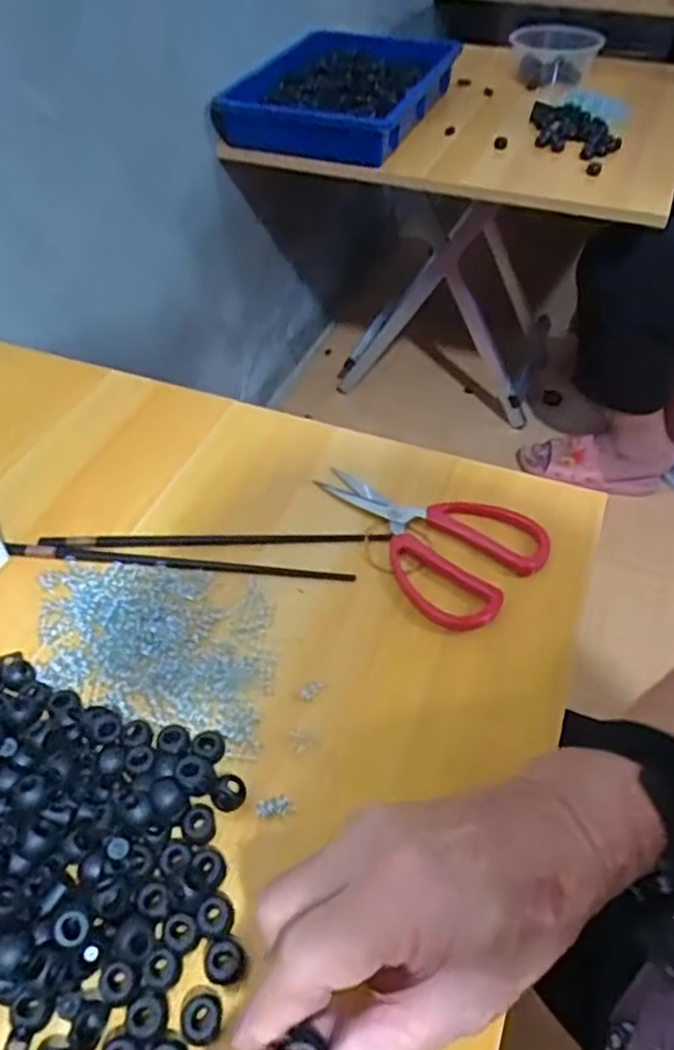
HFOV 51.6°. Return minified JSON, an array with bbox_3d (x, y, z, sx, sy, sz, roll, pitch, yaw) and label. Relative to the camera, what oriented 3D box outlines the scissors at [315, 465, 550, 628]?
[{"bbox_3d":[0.055,0.002,0.478,0.161,0.014,0.106,34,57,27],"label":"scissors"}]

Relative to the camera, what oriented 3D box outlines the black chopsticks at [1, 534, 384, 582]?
[{"bbox_3d":[-0.092,0.017,0.460,0.246,0.005,0.038,0,48,1],"label":"black chopsticks"}]

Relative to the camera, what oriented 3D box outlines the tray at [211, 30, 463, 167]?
[{"bbox_3d":[0.010,-0.622,0.997,0.228,0.075,0.364,15,50,14],"label":"tray"}]

